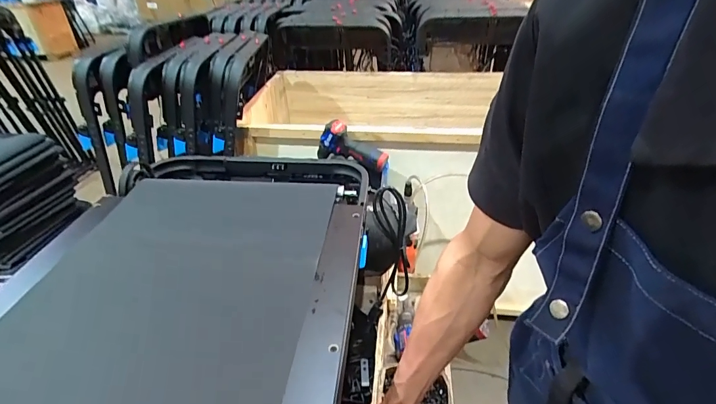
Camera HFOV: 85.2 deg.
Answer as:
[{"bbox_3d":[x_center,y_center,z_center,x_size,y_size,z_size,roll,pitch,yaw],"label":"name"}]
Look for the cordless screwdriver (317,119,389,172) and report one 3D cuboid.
[{"bbox_3d":[-0.021,-0.166,1.137,0.214,0.119,0.081,3,32,7],"label":"cordless screwdriver"}]

